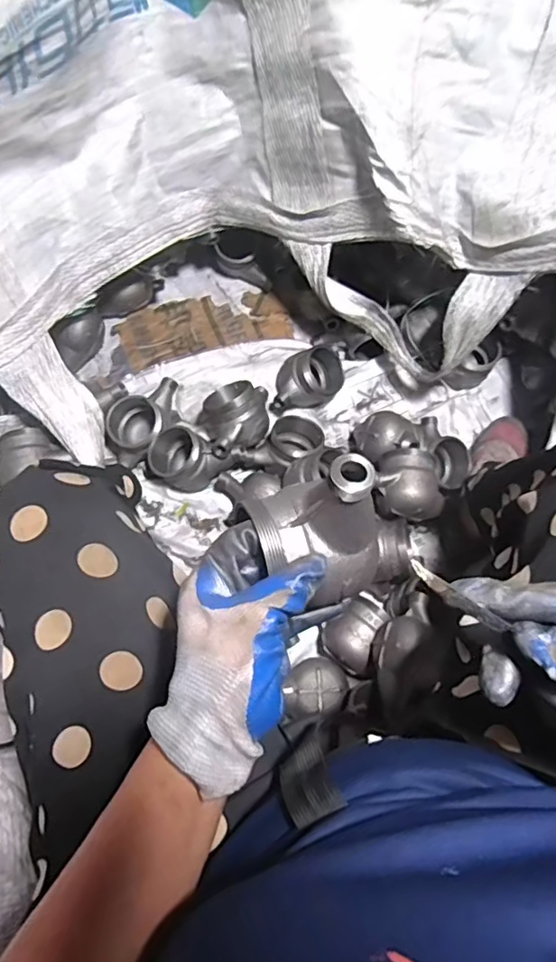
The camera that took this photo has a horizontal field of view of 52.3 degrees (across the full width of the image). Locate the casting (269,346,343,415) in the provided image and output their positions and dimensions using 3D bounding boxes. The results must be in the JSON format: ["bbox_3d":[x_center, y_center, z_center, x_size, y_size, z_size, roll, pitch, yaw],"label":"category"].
[{"bbox_3d":[0.042,-0.162,0.890,0.122,0.075,0.086,-18,71,-8],"label":"casting"}]

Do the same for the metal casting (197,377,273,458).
[{"bbox_3d":[-0.055,-0.092,0.845,0.116,0.086,0.111,-21,71,-9],"label":"metal casting"}]

